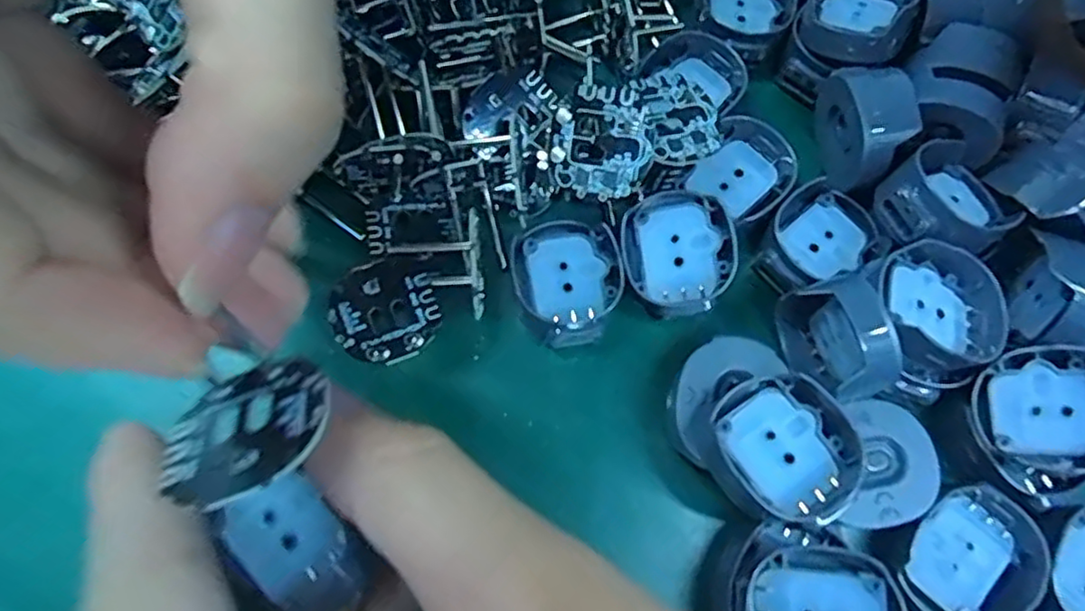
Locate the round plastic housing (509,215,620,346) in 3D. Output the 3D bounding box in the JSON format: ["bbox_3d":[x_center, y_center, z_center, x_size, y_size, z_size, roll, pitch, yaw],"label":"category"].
[{"bbox_3d":[0.006,-0.006,0.154,0.025,0.004,0.029,-14,73,-6],"label":"round plastic housing"}]

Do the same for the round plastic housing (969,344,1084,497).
[{"bbox_3d":[0.103,0.022,0.135,0.026,0.014,0.026,0,72,-1],"label":"round plastic housing"}]

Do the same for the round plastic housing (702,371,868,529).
[{"bbox_3d":[0.047,0.028,0.131,0.027,0.010,0.027,-41,77,-13],"label":"round plastic housing"}]

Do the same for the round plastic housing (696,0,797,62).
[{"bbox_3d":[0.054,-0.082,0.180,0.026,0.008,0.025,37,75,10],"label":"round plastic housing"}]

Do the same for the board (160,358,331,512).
[{"bbox_3d":[-0.041,0.017,0.092,0.025,0.004,0.021,-21,44,3],"label":"board"}]

